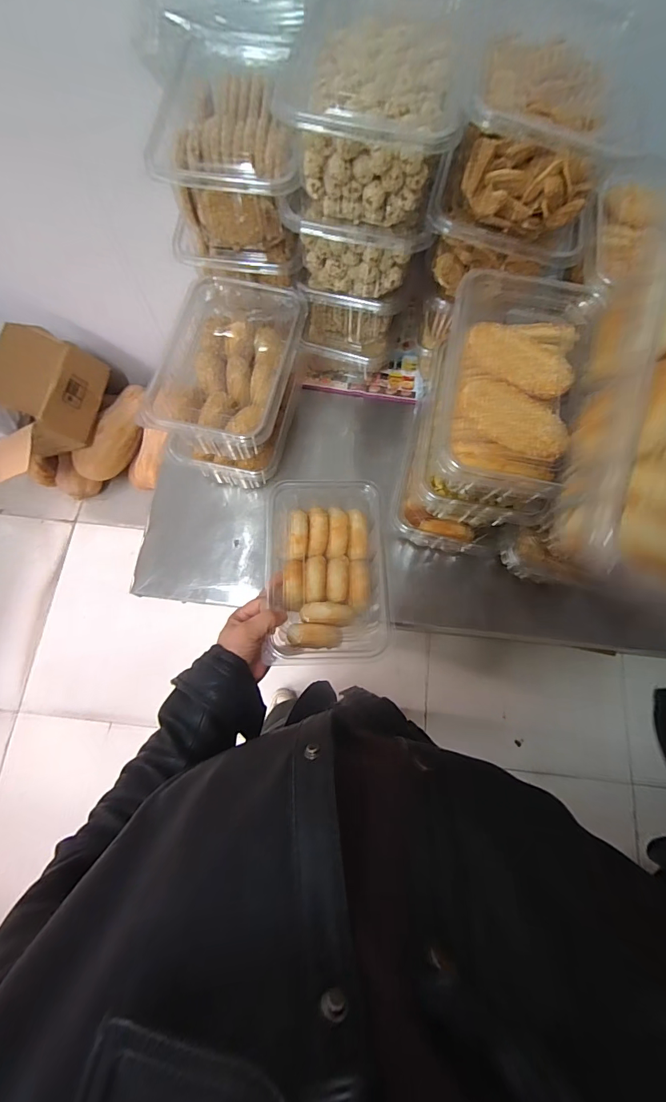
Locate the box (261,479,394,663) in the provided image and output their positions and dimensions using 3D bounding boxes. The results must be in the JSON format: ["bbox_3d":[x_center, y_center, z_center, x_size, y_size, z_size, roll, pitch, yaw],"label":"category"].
[{"bbox_3d":[-0.009,0.021,0.503,0.137,0.056,0.219,-2,74,-1],"label":"box"}]

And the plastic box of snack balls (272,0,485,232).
[{"bbox_3d":[0.048,-0.433,0.403,0.157,0.084,0.215,13,74,3],"label":"plastic box of snack balls"}]

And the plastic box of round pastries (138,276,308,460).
[{"bbox_3d":[-0.114,-0.216,0.493,0.137,0.067,0.208,15,74,3],"label":"plastic box of round pastries"}]

